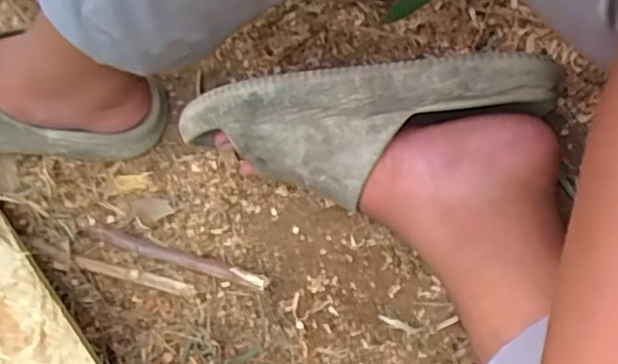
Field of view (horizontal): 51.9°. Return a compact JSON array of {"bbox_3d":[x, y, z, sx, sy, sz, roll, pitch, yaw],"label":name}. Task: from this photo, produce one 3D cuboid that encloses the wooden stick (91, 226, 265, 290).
[{"bbox_3d":[-0.123,0.070,0.592,0.186,0.017,0.015,14,75,19],"label":"wooden stick"}]

